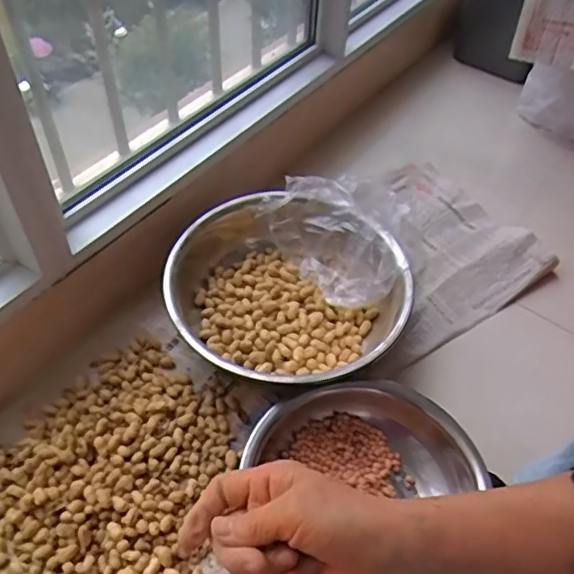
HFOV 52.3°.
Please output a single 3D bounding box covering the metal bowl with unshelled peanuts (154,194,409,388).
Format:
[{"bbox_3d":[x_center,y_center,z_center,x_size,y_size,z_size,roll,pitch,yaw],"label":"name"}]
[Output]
[{"bbox_3d":[0.003,0.015,0.956,0.366,0.122,0.342,2,51,-2],"label":"metal bowl with unshelled peanuts"}]

